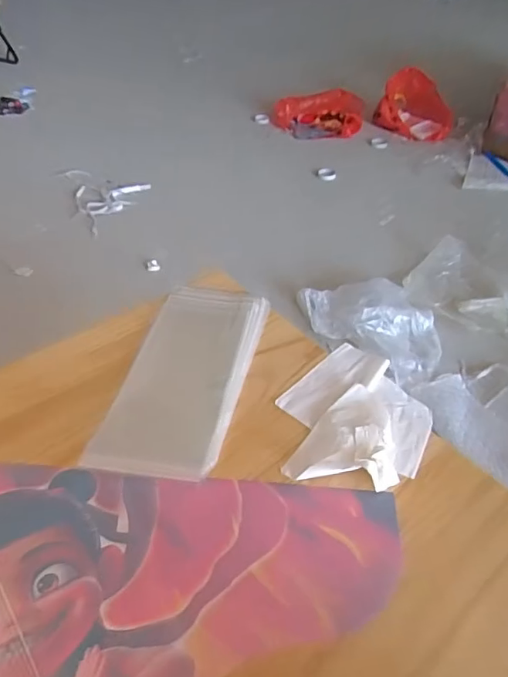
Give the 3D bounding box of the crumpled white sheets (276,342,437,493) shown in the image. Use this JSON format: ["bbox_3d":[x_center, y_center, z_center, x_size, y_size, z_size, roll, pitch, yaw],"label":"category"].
[{"bbox_3d":[0.131,0.091,0.668,0.181,0.028,0.224,7,42,8],"label":"crumpled white sheets"}]

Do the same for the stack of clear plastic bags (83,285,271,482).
[{"bbox_3d":[-0.088,0.039,0.720,0.160,0.020,0.344,8,47,9],"label":"stack of clear plastic bags"}]

